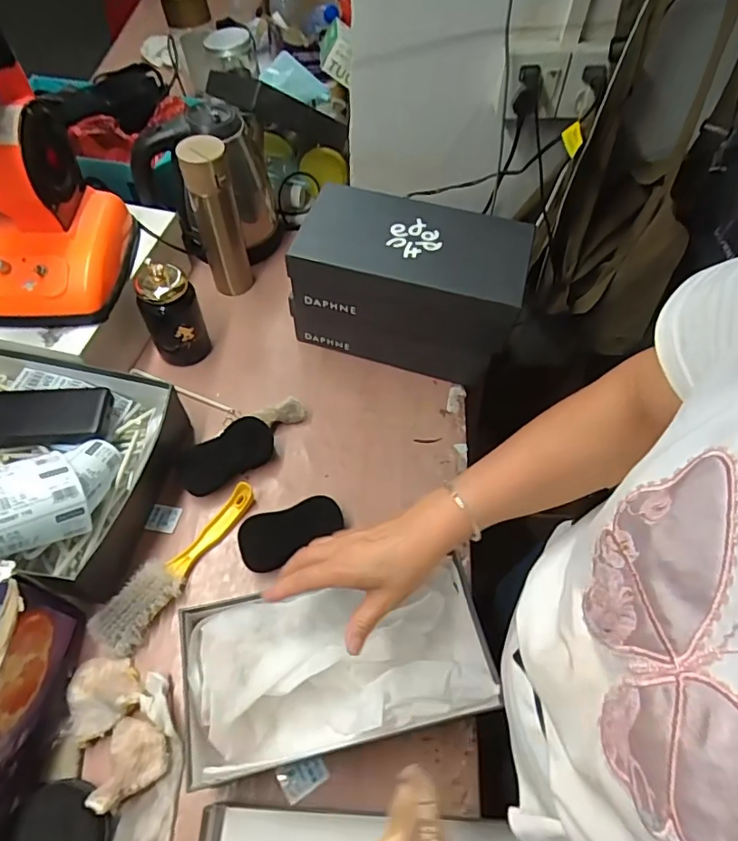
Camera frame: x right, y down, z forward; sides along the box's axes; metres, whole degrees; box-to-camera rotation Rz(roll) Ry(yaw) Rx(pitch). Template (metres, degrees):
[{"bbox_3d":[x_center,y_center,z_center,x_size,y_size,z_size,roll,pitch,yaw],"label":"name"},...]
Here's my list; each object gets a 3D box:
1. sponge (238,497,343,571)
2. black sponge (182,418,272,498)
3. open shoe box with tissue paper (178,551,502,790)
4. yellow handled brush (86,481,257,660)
[{"bbox_3d":[-0.095,0.139,0.648,0.126,0.035,0.058,-17,60,-13],"label":"sponge"},{"bbox_3d":[-0.188,0.046,0.697,0.126,0.009,0.067,-28,104,-13],"label":"black sponge"},{"bbox_3d":[-0.029,0.249,0.541,0.300,0.102,0.145,-8,59,-8],"label":"open shoe box with tissue paper"},{"bbox_3d":[-0.221,0.166,0.624,0.050,0.032,0.230,32,62,16],"label":"yellow handled brush"}]

